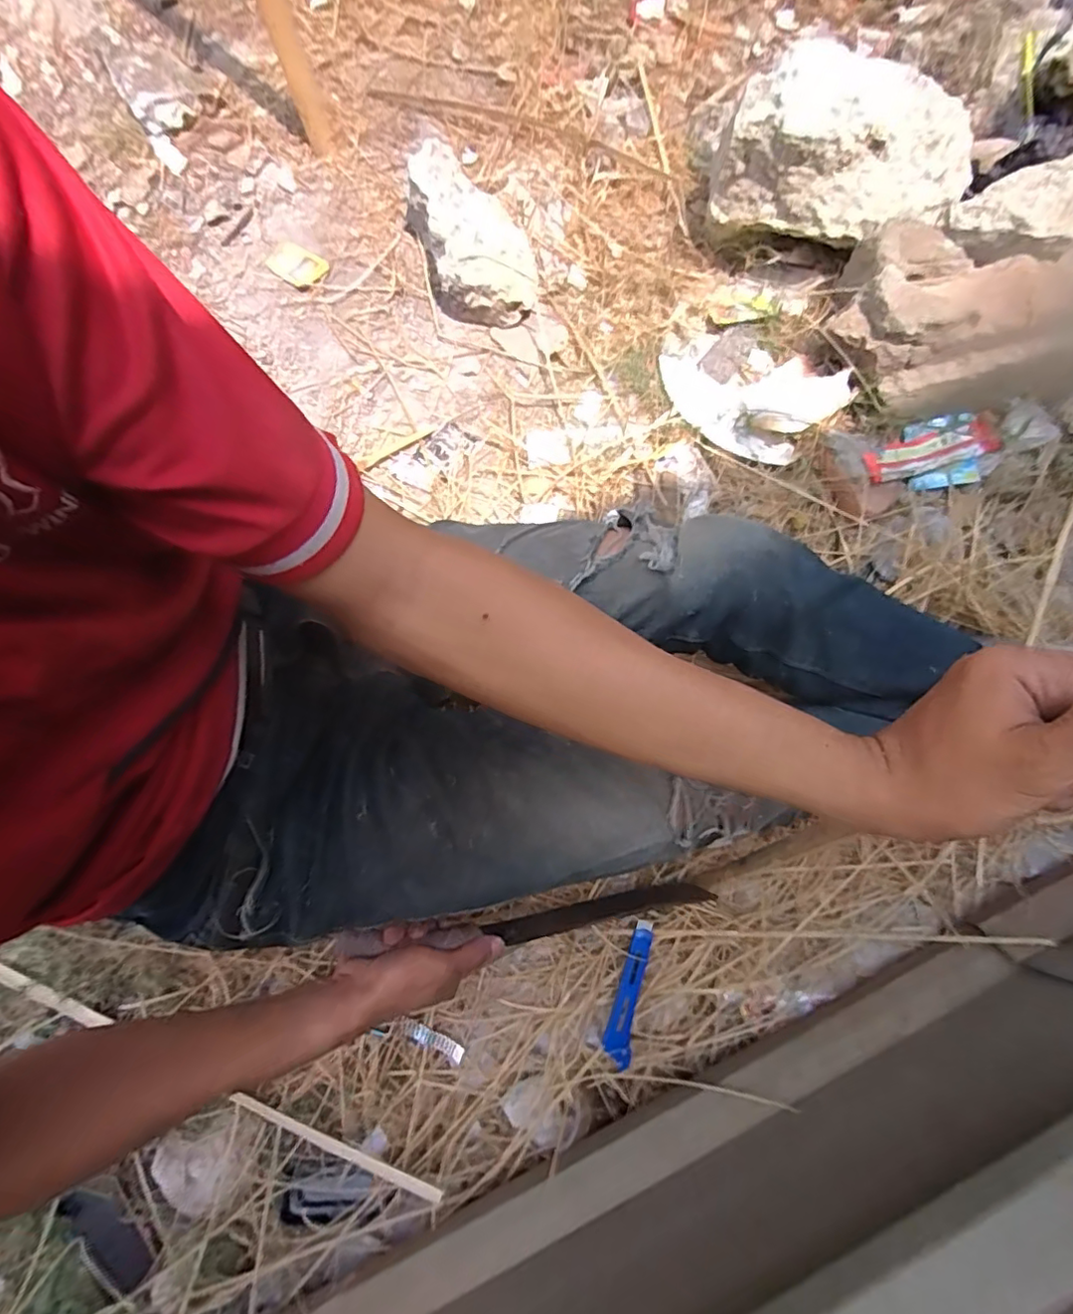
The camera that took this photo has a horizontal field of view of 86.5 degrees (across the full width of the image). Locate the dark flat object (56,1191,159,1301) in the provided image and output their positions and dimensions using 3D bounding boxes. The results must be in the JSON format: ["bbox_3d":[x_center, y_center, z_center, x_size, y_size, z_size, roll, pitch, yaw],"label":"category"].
[{"bbox_3d":[-0.456,0.614,0.603,0.128,0.019,0.040,17,76,19],"label":"dark flat object"}]

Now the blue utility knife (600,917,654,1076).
[{"bbox_3d":[0.102,0.376,0.640,0.029,0.024,0.146,14,76,4],"label":"blue utility knife"}]

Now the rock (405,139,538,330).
[{"bbox_3d":[-0.108,-0.701,0.961,0.167,0.122,0.279,-21,76,-5],"label":"rock"}]

